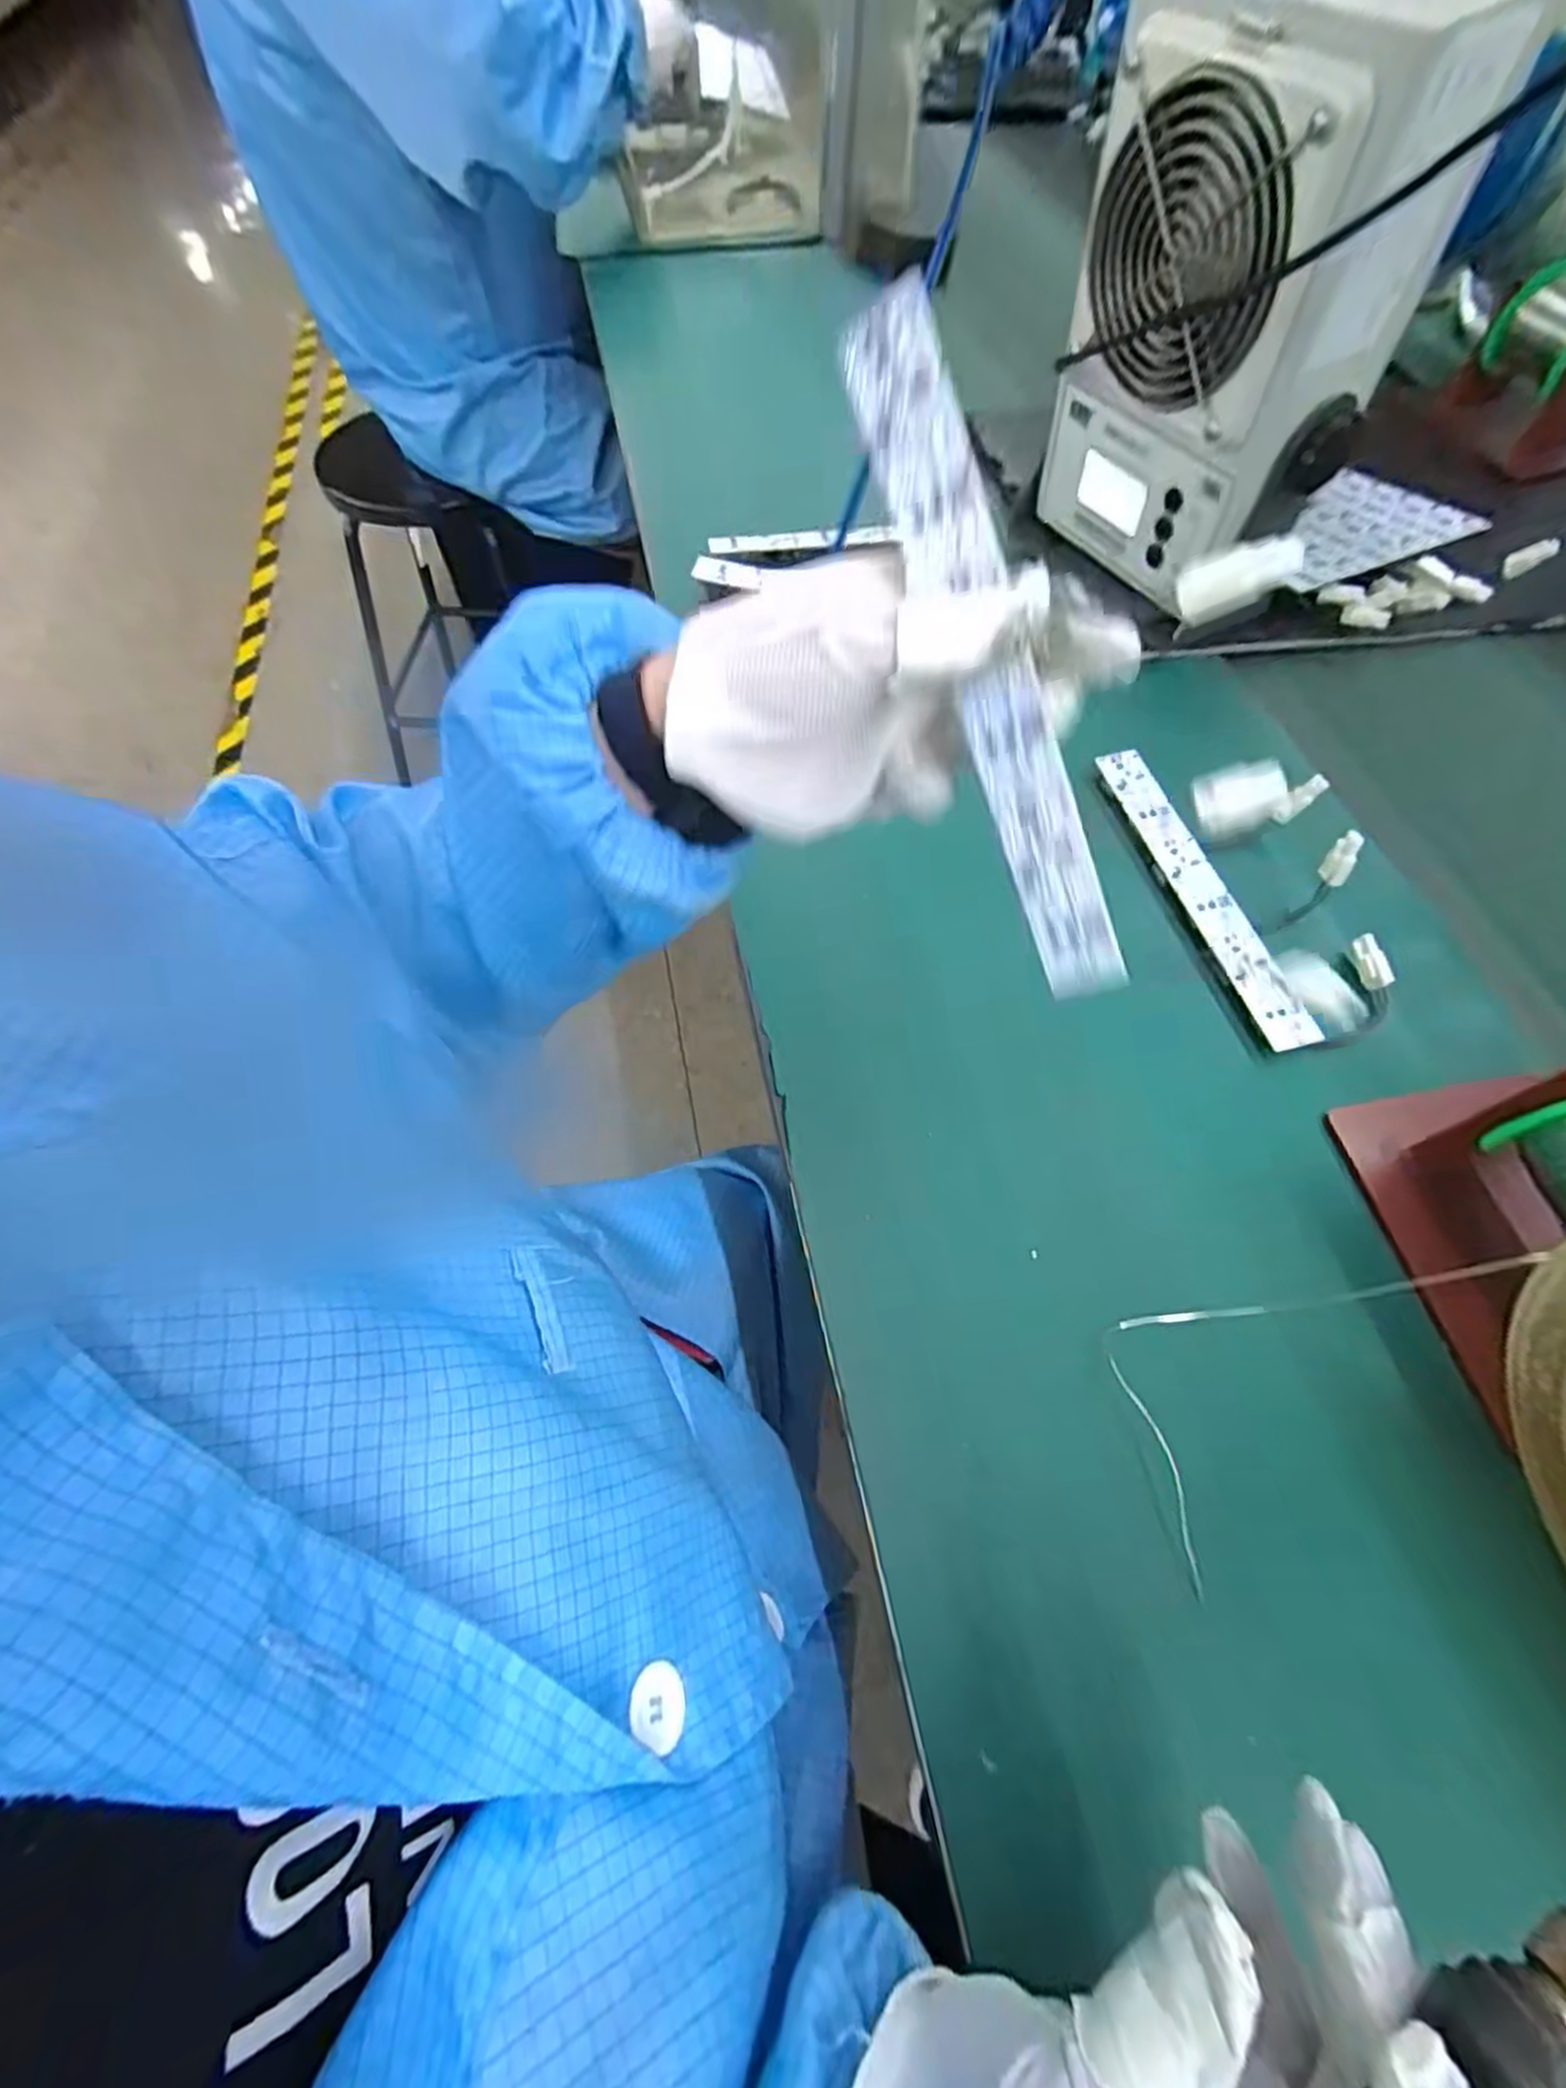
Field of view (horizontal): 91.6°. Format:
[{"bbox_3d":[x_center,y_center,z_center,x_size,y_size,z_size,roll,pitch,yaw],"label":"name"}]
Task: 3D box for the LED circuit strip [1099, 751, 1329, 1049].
[{"bbox_3d":[0.215,-0.083,0.397,0.025,0.009,0.194,-11,62,-8],"label":"LED circuit strip"}]

